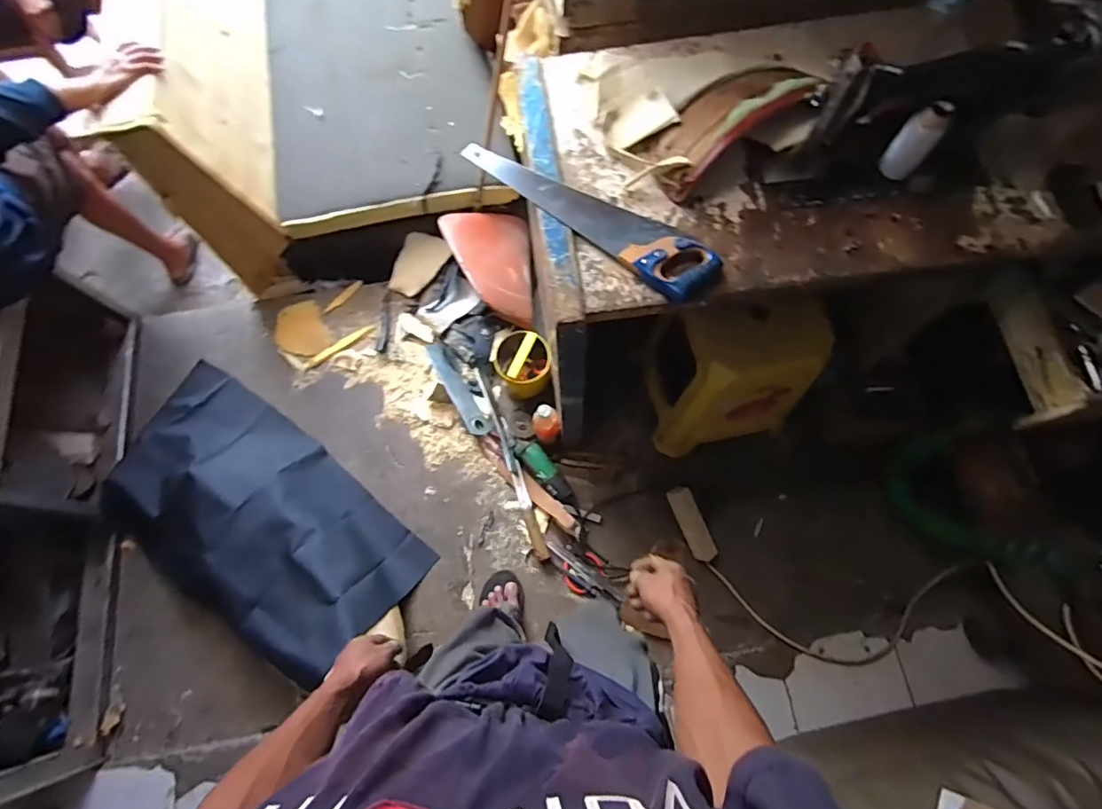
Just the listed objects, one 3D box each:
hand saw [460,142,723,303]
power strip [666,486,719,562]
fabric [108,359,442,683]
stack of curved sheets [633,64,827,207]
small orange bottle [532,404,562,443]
[{"bbox_3d":[0.056,-0.334,0.903,0.496,0.041,0.117,37,76,11],"label":"hand saw"},{"bbox_3d":[0.368,0.310,1.383,0.060,0.033,0.199,-25,92,-7],"label":"power strip"},{"bbox_3d":[-0.753,0.273,1.353,0.861,0.172,0.425,36,76,10],"label":"fabric"},{"bbox_3d":[0.301,-0.495,0.918,0.312,0.097,0.147,-35,76,-10],"label":"stack of curved sheets"},{"bbox_3d":[-0.010,0.056,1.392,0.060,0.165,0.075,-37,76,-11],"label":"small orange bottle"}]

